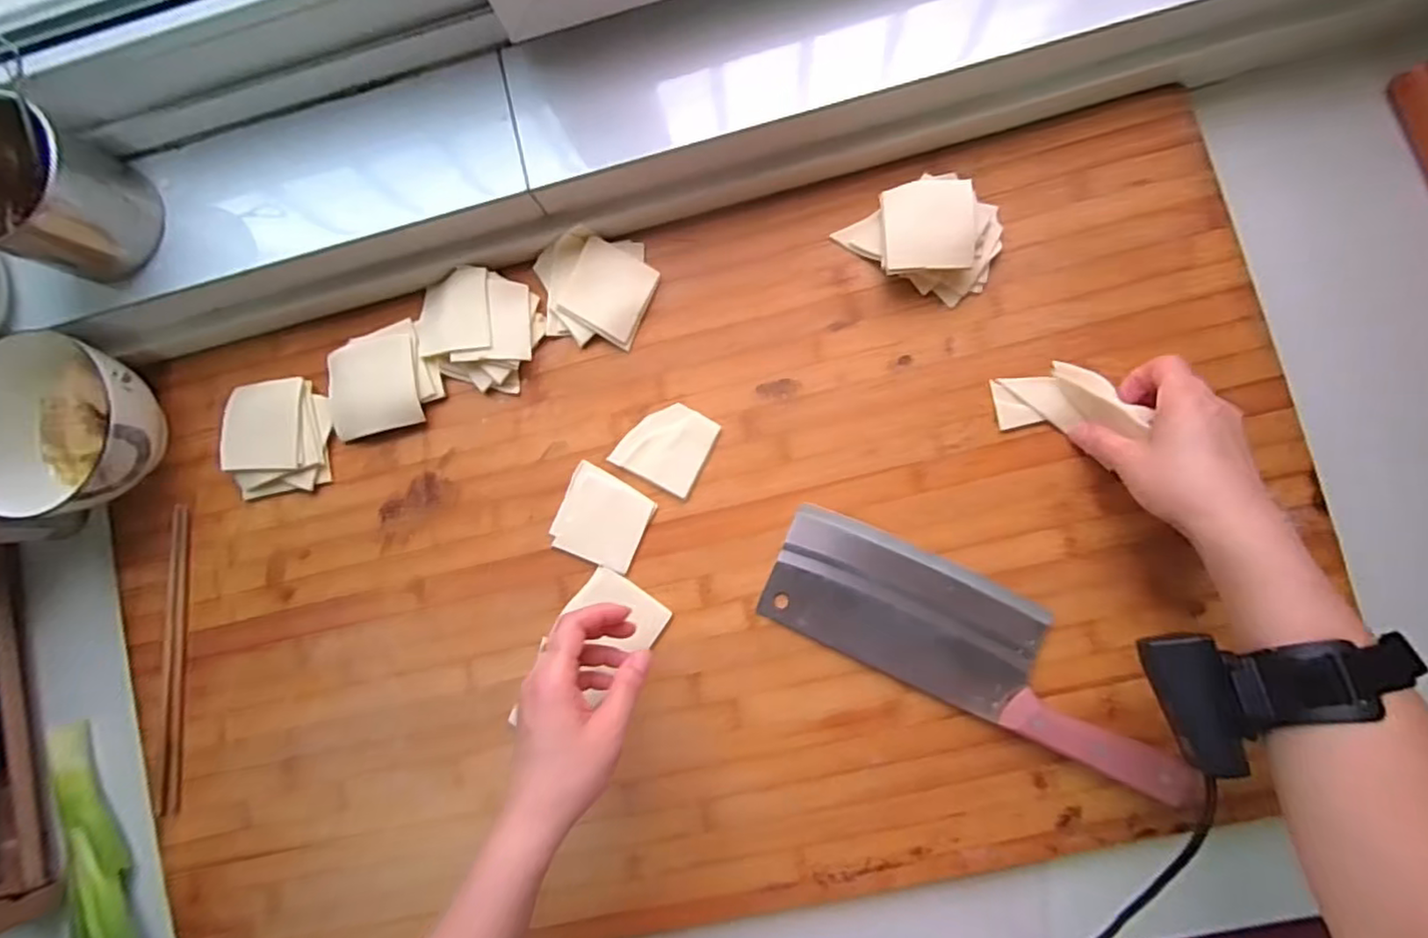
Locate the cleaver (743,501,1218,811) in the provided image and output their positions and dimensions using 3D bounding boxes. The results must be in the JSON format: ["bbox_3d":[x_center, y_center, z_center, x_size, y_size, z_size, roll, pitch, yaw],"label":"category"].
[{"bbox_3d":[0.177,0.120,0.432,0.288,0.017,0.085,25,88,7],"label":"cleaver"}]

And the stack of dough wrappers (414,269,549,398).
[{"bbox_3d":[-0.176,-0.105,0.477,0.090,0.020,0.080,20,88,7],"label":"stack of dough wrappers"}]

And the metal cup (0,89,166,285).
[{"bbox_3d":[-0.442,-0.180,0.429,0.088,0.091,0.088,0,85,5],"label":"metal cup"}]

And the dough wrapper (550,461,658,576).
[{"bbox_3d":[-0.081,0.037,0.465,0.064,0.004,0.062,25,88,7],"label":"dough wrapper"}]

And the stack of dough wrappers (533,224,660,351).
[{"bbox_3d":[-0.088,-0.133,0.475,0.084,0.016,0.080,7,86,6],"label":"stack of dough wrappers"}]

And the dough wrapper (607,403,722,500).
[{"bbox_3d":[-0.034,-0.018,0.465,0.061,0.004,0.059,28,89,7],"label":"dough wrapper"}]

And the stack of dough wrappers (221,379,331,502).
[{"bbox_3d":[-0.328,-0.023,0.486,0.075,0.020,0.082,-5,85,5],"label":"stack of dough wrappers"}]

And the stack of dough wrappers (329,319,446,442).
[{"bbox_3d":[-0.249,-0.065,0.482,0.083,0.020,0.069,-21,84,3],"label":"stack of dough wrappers"}]

